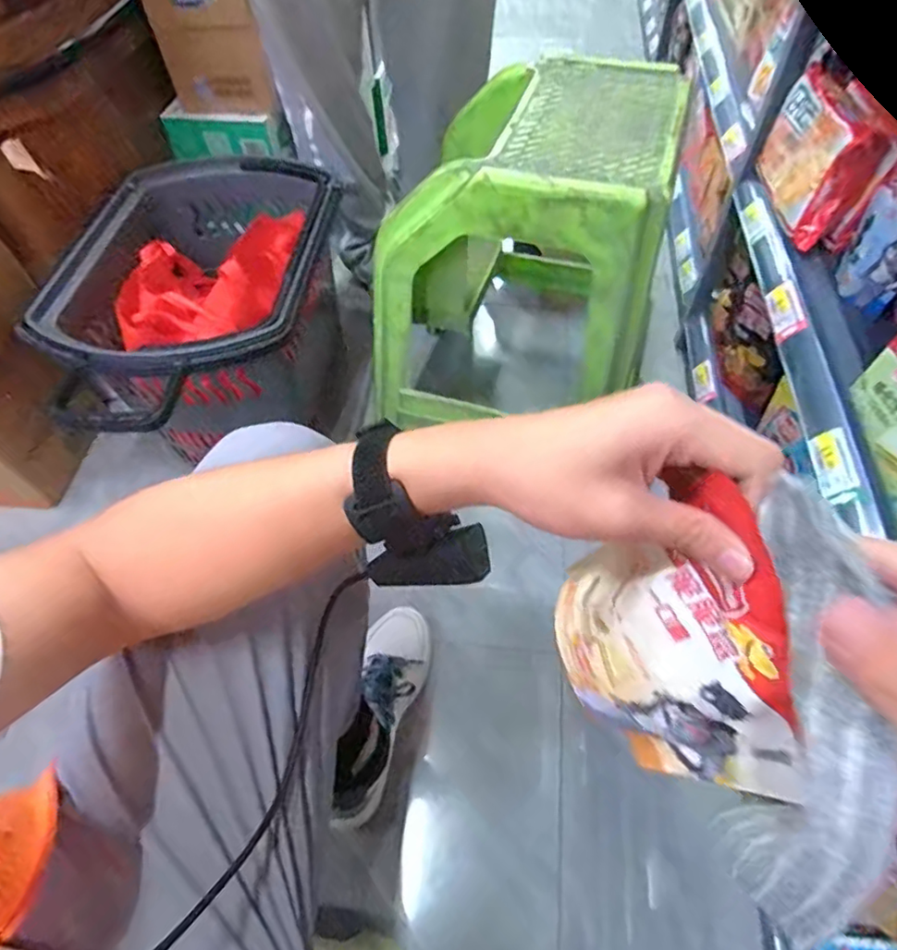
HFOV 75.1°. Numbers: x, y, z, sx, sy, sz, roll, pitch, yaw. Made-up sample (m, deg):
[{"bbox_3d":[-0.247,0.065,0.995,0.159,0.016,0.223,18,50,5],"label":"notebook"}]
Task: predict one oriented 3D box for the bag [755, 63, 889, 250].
[{"bbox_3d":[0.481,-0.418,0.765,0.060,0.126,0.205,1,56,3],"label":"bag"}]

